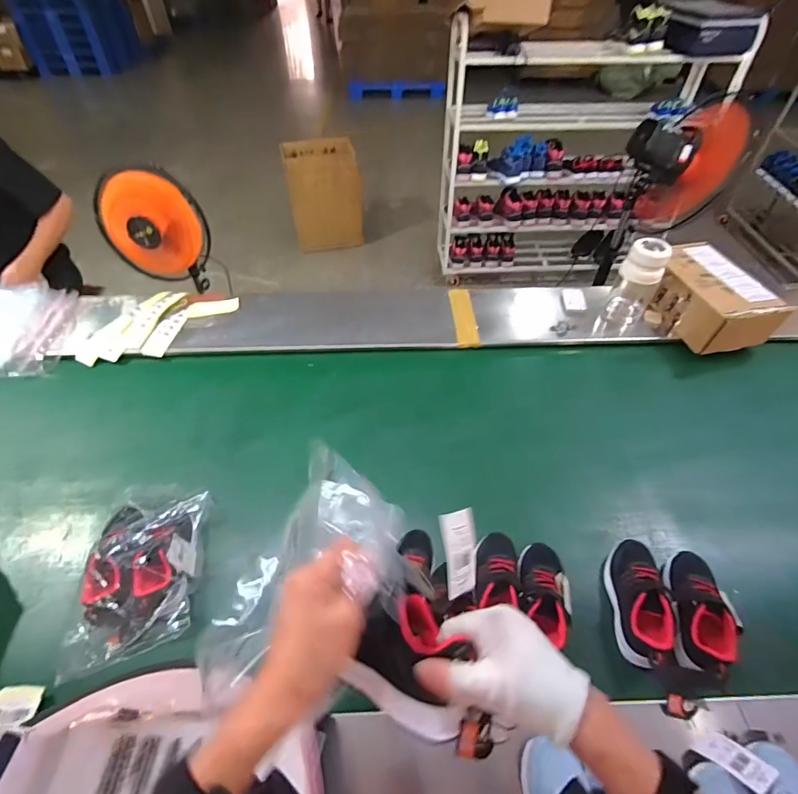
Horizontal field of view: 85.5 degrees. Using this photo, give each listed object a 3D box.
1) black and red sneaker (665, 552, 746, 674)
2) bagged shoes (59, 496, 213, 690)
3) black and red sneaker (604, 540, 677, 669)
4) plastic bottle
[{"bbox_3d":[0.496,0.344,0.703,0.087,0.072,0.188,9,48,8],"label":"black and red sneaker"},{"bbox_3d":[-0.418,0.288,0.713,0.177,0.078,0.273,-6,48,-6],"label":"bagged shoes"},{"bbox_3d":[0.403,0.337,0.715,0.080,0.069,0.201,5,48,4],"label":"black and red sneaker"},{"bbox_3d":[0.632,-0.286,1.171,0.104,0.270,0.106,25,52,21],"label":"plastic bottle"}]

